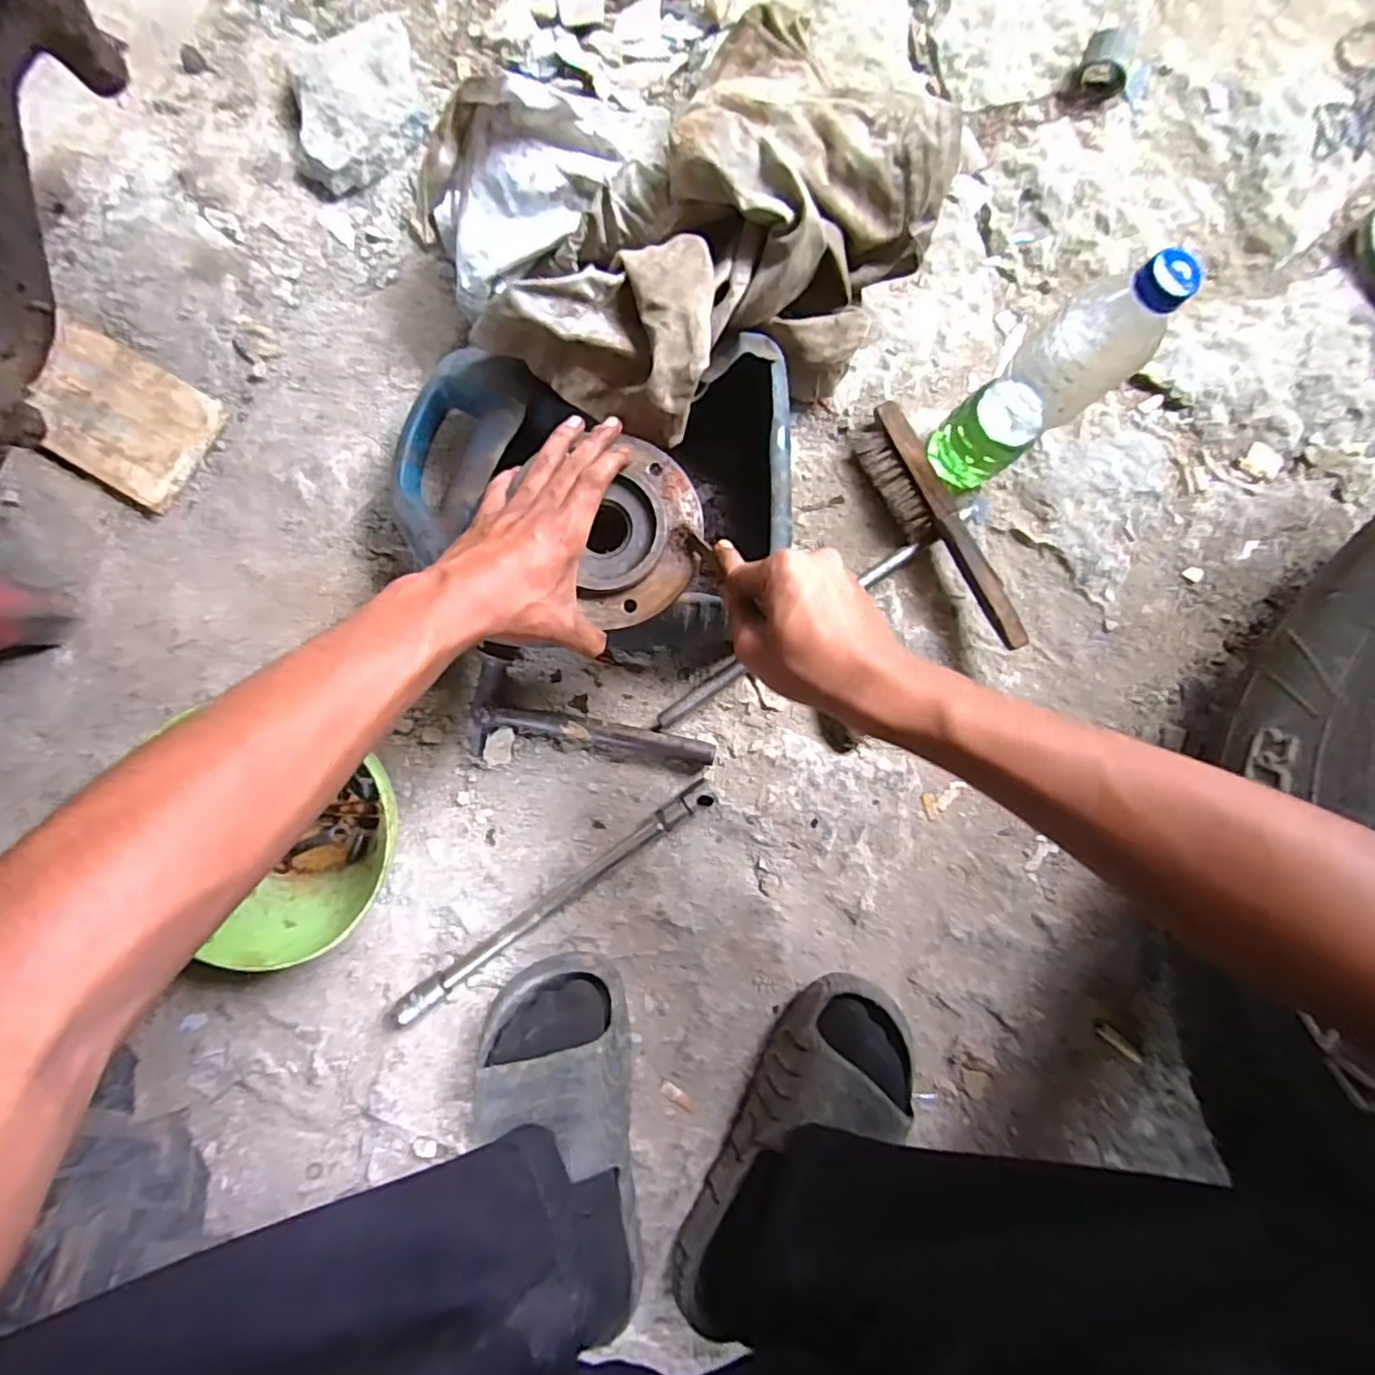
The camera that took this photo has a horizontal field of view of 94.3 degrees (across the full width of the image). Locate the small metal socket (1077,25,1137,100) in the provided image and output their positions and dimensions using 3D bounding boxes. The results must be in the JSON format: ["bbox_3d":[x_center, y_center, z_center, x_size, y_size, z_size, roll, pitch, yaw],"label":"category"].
[{"bbox_3d":[0.384,-0.571,0.583,0.048,0.044,0.026,37,87,-2],"label":"small metal socket"}]

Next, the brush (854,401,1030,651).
[{"bbox_3d":[0.221,-0.138,0.554,0.052,0.060,0.229,-33,91,-4],"label":"brush"}]

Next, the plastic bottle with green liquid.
[{"bbox_3d":[0.256,-0.217,0.473,0.057,0.229,0.064,-38,91,-3],"label":"plastic bottle with green liquid"}]

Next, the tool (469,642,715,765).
[{"bbox_3d":[-0.078,0.030,0.536,0.202,0.027,0.086,12,88,-3],"label":"tool"}]

